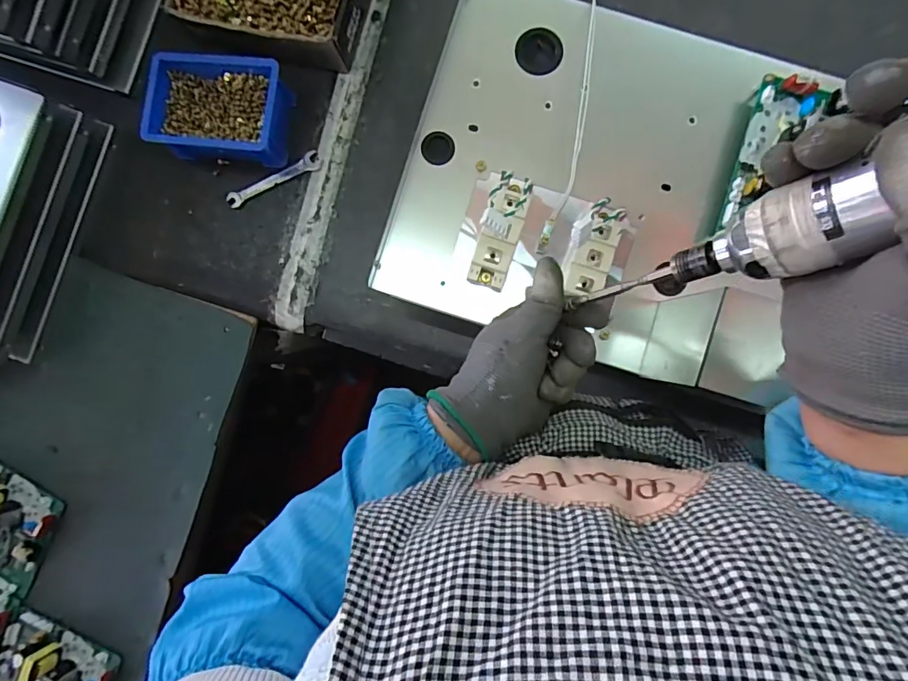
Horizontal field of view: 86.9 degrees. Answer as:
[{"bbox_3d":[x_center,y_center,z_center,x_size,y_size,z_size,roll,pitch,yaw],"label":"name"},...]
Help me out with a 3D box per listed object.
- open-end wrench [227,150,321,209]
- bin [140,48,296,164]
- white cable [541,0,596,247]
[{"bbox_3d":[-0.210,-0.186,0.555,0.115,0.004,0.026,-22,86,8],"label":"open-end wrench"},{"bbox_3d":[-0.264,-0.261,0.540,0.154,0.052,0.110,9,90,9],"label":"bin"},{"bbox_3d":[0.110,-0.203,0.425,0.018,0.018,0.242,12,91,9],"label":"white cable"}]

